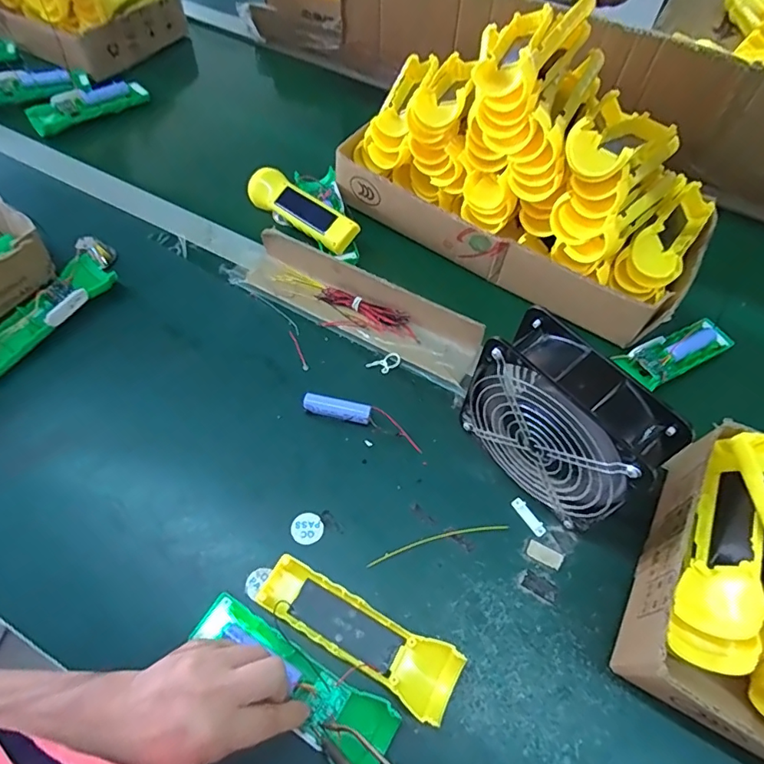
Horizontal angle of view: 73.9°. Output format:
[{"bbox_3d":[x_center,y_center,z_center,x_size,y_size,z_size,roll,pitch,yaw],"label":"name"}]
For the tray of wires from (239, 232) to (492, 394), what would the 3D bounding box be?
[{"bbox_3d":[-0.027,-0.086,0.552,0.276,0.041,0.067,26,62,15],"label":"tray of wires"}]

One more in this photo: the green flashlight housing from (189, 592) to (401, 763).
[{"bbox_3d":[-0.064,0.216,0.374,0.164,0.028,0.046,33,64,13],"label":"green flashlight housing"}]

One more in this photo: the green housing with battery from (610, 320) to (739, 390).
[{"bbox_3d":[0.316,-0.034,0.544,0.132,0.022,0.045,-26,62,-15],"label":"green housing with battery"}]

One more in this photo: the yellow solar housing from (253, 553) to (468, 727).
[{"bbox_3d":[-0.019,0.194,0.392,0.161,0.022,0.047,25,61,14],"label":"yellow solar housing"}]

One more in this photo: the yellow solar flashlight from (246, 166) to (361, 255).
[{"bbox_3d":[-0.099,-0.215,0.639,0.164,0.031,0.046,38,65,21],"label":"yellow solar flashlight"}]

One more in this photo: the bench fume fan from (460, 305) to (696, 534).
[{"bbox_3d":[0.144,0.037,0.418,0.063,0.144,0.145,-35,64,-20],"label":"bench fume fan"}]

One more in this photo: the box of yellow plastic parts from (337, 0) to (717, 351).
[{"bbox_3d":[0.160,-0.255,0.566,0.428,0.187,0.203,33,64,18],"label":"box of yellow plastic parts"}]

